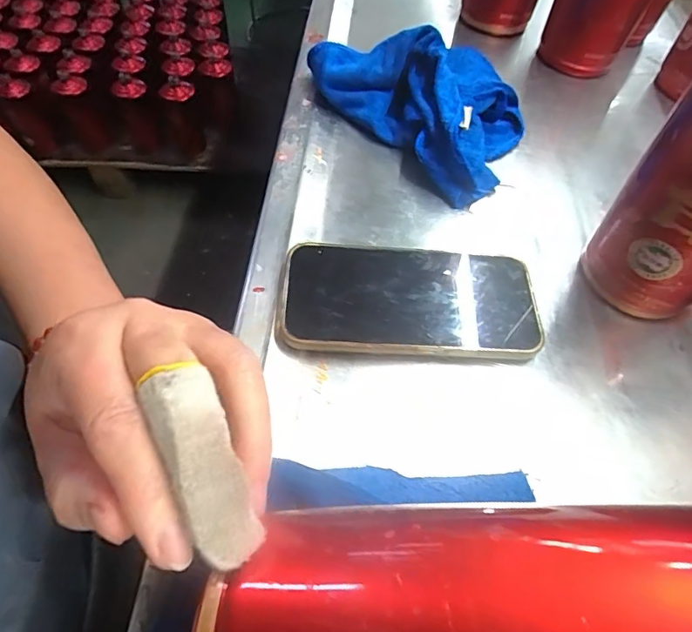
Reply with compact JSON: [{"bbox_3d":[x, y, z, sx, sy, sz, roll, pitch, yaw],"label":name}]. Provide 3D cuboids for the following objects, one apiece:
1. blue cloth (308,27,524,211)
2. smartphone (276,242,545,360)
[{"bbox_3d":[0.074,-0.195,0.405,0.142,0.062,0.197,-36,65,-24],"label":"blue cloth"},{"bbox_3d":[0.040,-0.012,0.306,0.158,0.009,0.078,3,56,-2],"label":"smartphone"}]

